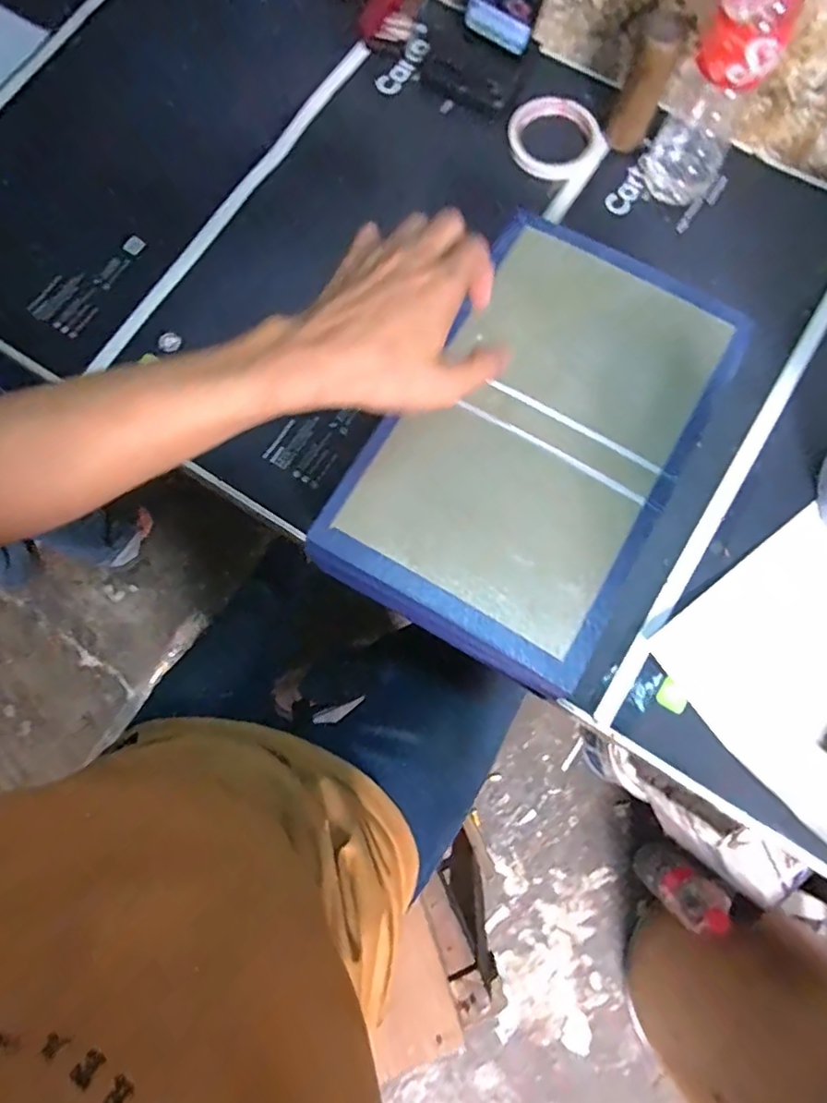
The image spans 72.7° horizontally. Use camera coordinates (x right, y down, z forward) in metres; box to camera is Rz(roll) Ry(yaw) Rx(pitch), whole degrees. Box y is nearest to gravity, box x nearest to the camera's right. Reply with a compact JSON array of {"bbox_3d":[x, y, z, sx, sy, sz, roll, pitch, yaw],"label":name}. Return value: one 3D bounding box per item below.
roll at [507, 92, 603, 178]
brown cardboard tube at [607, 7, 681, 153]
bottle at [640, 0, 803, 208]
[{"bbox_3d":[0.155,-0.452,0.610,0.098,0.012,0.105,0,78,-1],"label":"roll"},{"bbox_3d":[0.228,-0.461,0.557,0.038,0.120,0.032,25,79,4],"label":"brown cardboard tube"},{"bbox_3d":[0.287,-0.434,0.506,0.077,0.225,0.071,29,79,5],"label":"bottle"}]

